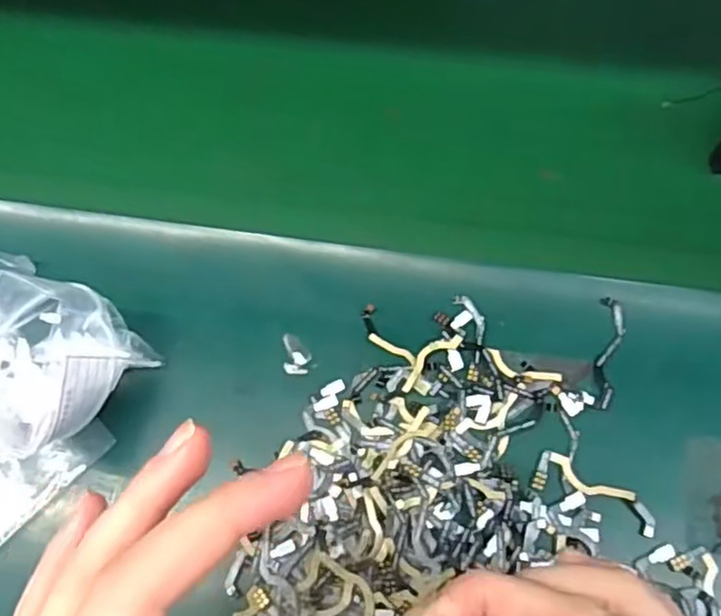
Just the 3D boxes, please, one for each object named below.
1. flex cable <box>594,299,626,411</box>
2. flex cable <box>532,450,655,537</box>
[{"bbox_3d":[0.115,0.020,0.317,0.012,0.004,0.055,13,69,7],"label":"flex cable"},{"bbox_3d":[0.102,0.079,0.295,0.052,0.004,0.018,22,72,11],"label":"flex cable"}]

